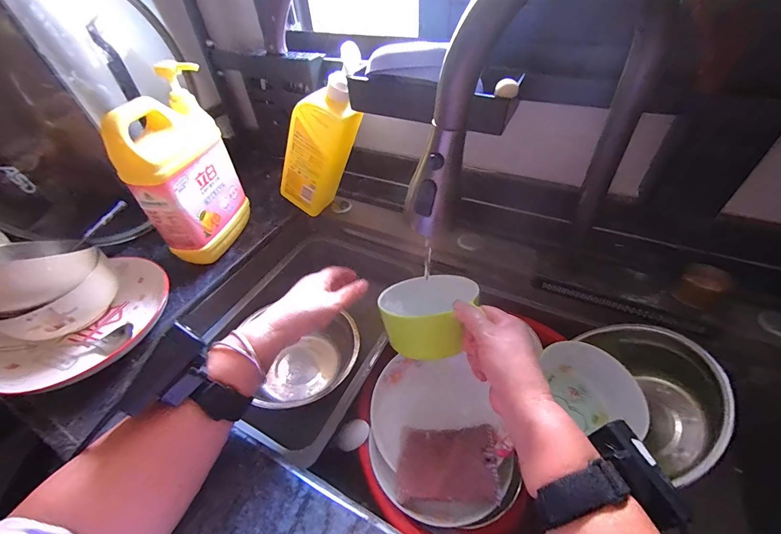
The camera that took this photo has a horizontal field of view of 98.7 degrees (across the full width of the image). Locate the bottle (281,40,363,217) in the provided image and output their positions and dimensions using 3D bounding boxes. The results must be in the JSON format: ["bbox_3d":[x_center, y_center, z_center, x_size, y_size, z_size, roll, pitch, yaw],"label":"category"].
[{"bbox_3d":[-0.104,-0.184,0.495,0.078,0.271,0.054,33,50,-4],"label":"bottle"}]

